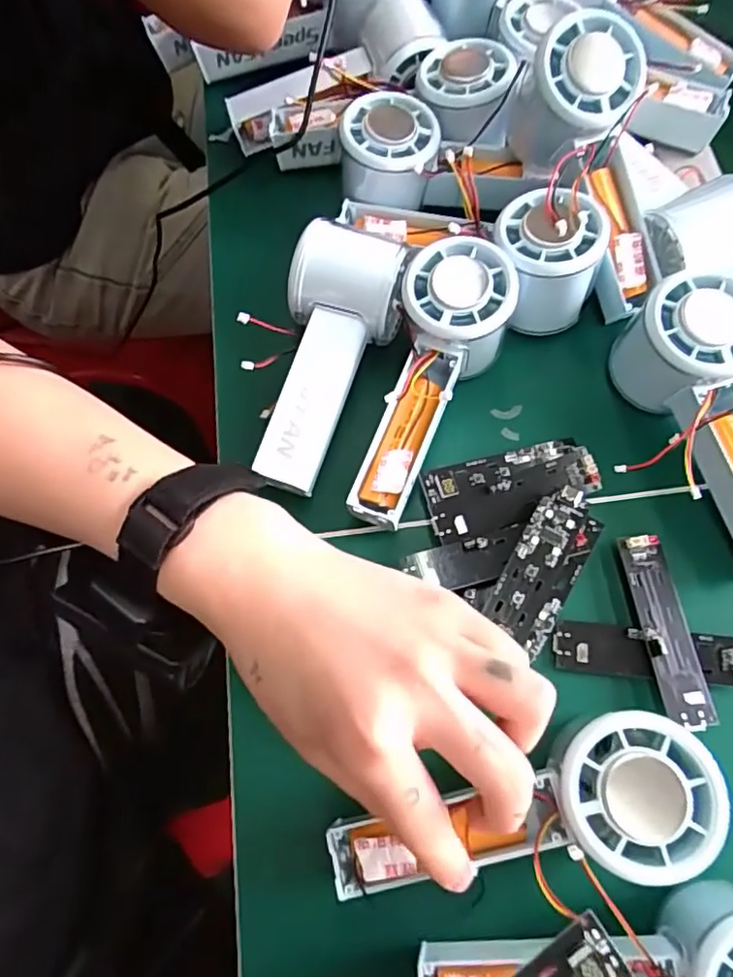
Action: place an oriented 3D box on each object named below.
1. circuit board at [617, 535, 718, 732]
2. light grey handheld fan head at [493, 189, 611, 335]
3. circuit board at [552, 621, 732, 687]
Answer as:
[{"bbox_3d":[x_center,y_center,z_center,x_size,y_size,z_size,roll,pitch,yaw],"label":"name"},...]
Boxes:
[{"bbox_3d":[0.143,0.068,0.297,0.026,0.008,0.091,-9,69,-3],"label":"circuit board"},{"bbox_3d":[0.097,-0.125,0.340,0.058,0.055,0.055,15,70,6],"label":"light grey handheld fan head"},{"bbox_3d":[0.138,0.079,0.294,0.091,0.010,0.024,5,69,3],"label":"circuit board"}]

